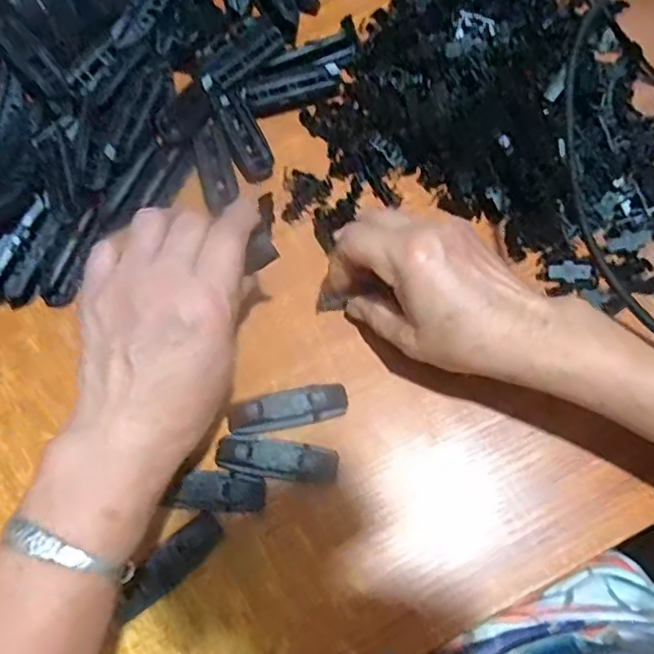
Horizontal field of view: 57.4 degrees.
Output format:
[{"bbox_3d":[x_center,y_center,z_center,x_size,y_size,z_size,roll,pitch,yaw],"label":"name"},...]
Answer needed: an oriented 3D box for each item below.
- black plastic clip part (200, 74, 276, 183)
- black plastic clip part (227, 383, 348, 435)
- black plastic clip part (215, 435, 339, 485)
[{"bbox_3d":[-0.064,-0.144,0.421,0.025,0.006,0.092,-24,72,-8],"label":"black plastic clip part"},{"bbox_3d":[-0.024,0.051,0.365,0.072,0.019,0.021,-12,71,-4],"label":"black plastic clip part"},{"bbox_3d":[-0.030,0.079,0.355,0.073,0.020,0.022,6,71,3],"label":"black plastic clip part"}]

